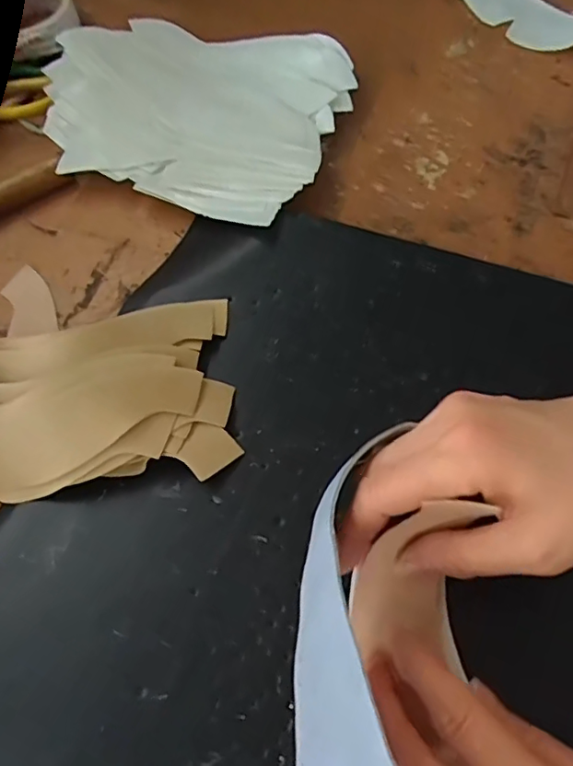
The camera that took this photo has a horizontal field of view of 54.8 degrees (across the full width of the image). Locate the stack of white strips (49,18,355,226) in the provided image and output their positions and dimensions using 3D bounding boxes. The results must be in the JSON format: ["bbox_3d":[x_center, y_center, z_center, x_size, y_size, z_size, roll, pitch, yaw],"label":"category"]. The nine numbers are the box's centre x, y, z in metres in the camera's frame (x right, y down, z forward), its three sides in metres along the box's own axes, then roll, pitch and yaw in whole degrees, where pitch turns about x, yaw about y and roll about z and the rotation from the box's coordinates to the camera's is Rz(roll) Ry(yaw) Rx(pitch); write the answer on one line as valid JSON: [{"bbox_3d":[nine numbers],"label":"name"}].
[{"bbox_3d":[-0.078,-0.224,0.449,0.245,0.029,0.190,21,66,15],"label":"stack of white strips"}]

